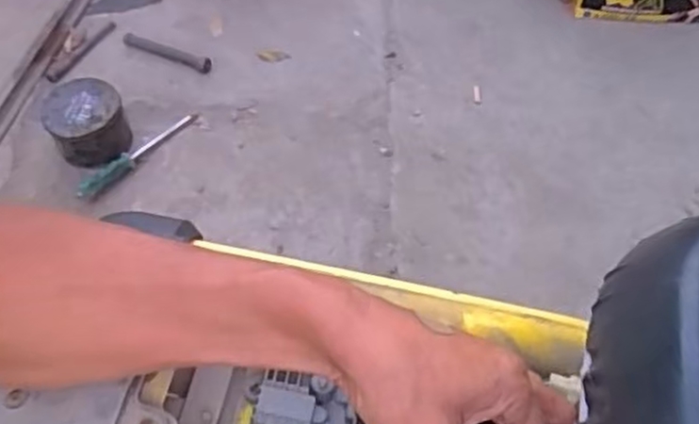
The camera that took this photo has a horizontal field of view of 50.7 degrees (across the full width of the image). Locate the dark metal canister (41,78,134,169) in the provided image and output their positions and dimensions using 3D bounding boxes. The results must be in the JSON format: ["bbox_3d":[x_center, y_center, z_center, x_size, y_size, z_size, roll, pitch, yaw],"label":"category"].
[{"bbox_3d":[-0.436,-0.150,1.224,0.124,0.079,0.127,-20,61,-14],"label":"dark metal canister"}]

